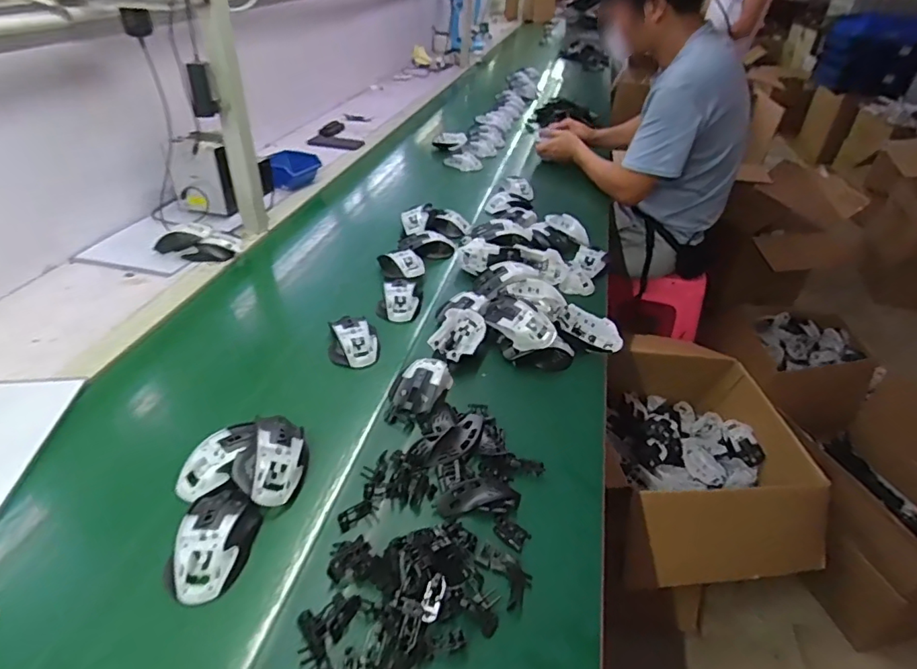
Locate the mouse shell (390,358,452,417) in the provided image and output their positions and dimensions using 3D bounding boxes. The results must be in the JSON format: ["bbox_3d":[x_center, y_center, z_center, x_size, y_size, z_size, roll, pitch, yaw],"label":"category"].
[{"bbox_3d":[-0.053,0.069,0.744,0.067,0.028,0.095,21,40,22],"label":"mouse shell"}]

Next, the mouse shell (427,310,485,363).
[{"bbox_3d":[0.002,0.002,0.836,0.063,0.040,0.114,17,39,18],"label":"mouse shell"}]

